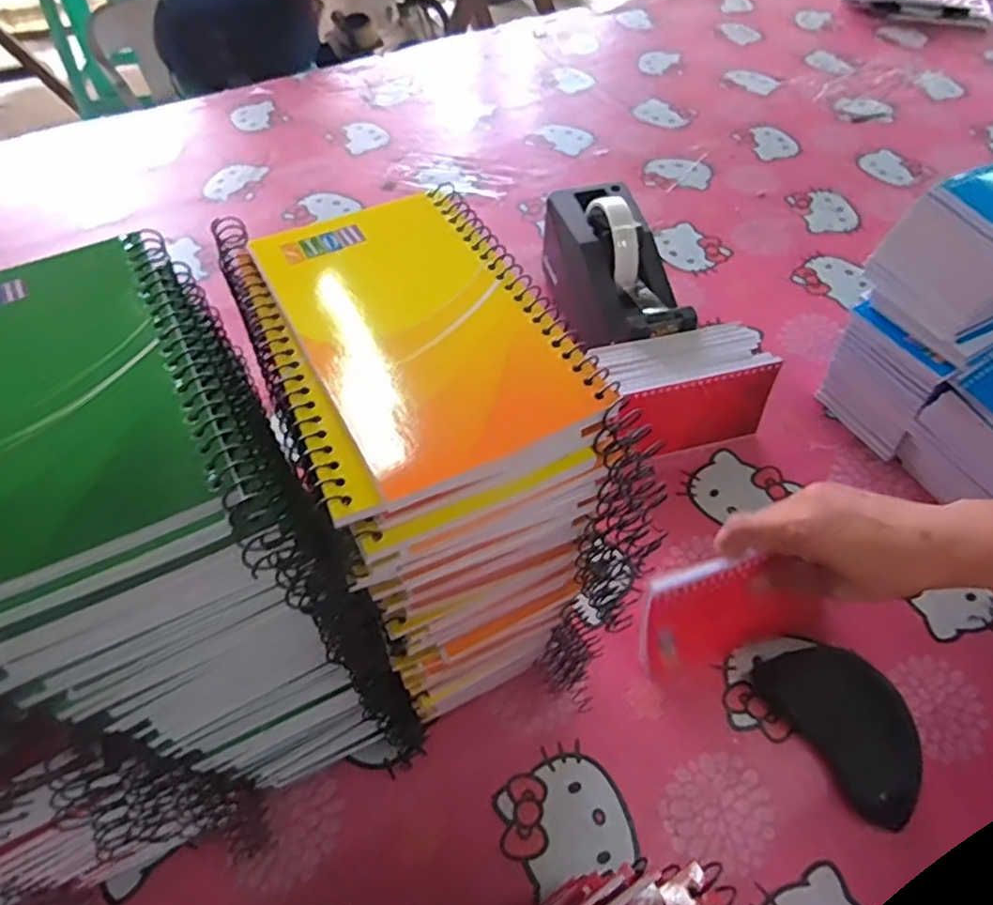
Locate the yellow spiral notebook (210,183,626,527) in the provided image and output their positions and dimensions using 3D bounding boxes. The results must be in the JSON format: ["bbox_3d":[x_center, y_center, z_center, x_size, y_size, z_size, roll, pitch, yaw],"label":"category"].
[{"bbox_3d":[-0.033,-0.046,0.226,0.098,0.008,0.128,-23,57,-16],"label":"yellow spiral notebook"}]

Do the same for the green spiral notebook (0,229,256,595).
[{"bbox_3d":[-0.133,-0.022,0.199,0.085,0.009,0.131,-25,58,-17],"label":"green spiral notebook"}]

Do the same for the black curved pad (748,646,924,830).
[{"bbox_3d":[0.221,0.167,0.402,0.065,0.021,0.103,-23,58,-15],"label":"black curved pad"}]

